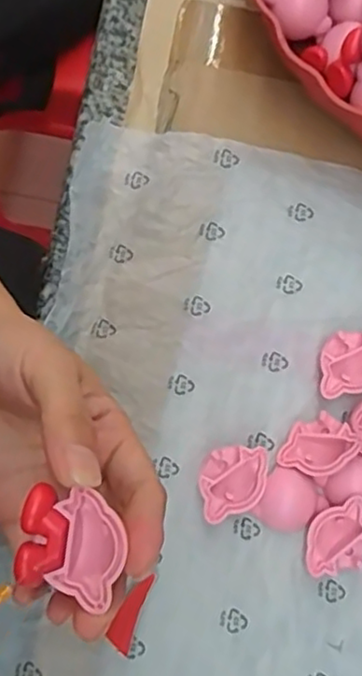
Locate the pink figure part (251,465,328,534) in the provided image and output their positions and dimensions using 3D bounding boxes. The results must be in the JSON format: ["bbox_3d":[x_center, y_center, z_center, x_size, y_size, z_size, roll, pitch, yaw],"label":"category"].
[{"bbox_3d":[0.048,0.074,0.291,0.030,0.009,0.026,32,78,6],"label":"pink figure part"}]

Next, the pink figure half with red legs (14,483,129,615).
[{"bbox_3d":[-0.034,0.064,0.200,0.032,0.009,0.031,19,77,3],"label":"pink figure half with red legs"}]

